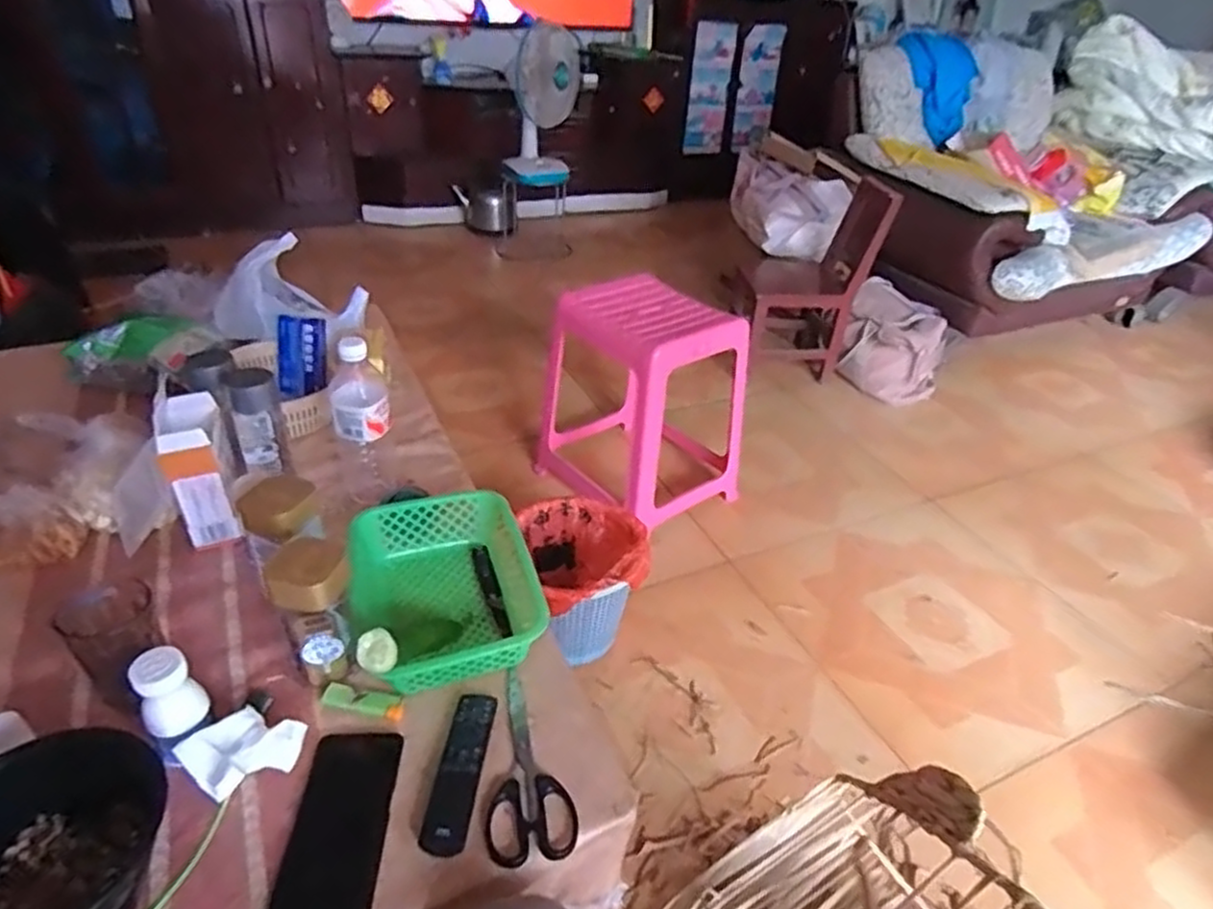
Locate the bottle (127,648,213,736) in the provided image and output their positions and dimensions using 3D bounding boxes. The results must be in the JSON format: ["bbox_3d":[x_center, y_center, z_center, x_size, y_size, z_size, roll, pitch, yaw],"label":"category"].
[{"bbox_3d":[-0.367,0.199,0.590,0.040,0.066,0.047,31,43,33],"label":"bottle"}]

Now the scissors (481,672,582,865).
[{"bbox_3d":[-0.076,0.277,0.650,0.076,0.014,0.189,-4,36,-11],"label":"scissors"}]

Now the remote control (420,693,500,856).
[{"bbox_3d":[-0.127,0.277,0.627,0.037,0.016,0.148,6,35,3],"label":"remote control"}]

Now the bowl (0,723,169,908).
[{"bbox_3d":[-0.424,0.288,0.527,0.147,0.067,0.147,2,35,-2],"label":"bowl"}]

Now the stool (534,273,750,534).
[{"bbox_3d":[0.077,-0.115,1.582,0.323,0.452,0.400,-26,45,-35],"label":"stool"}]

